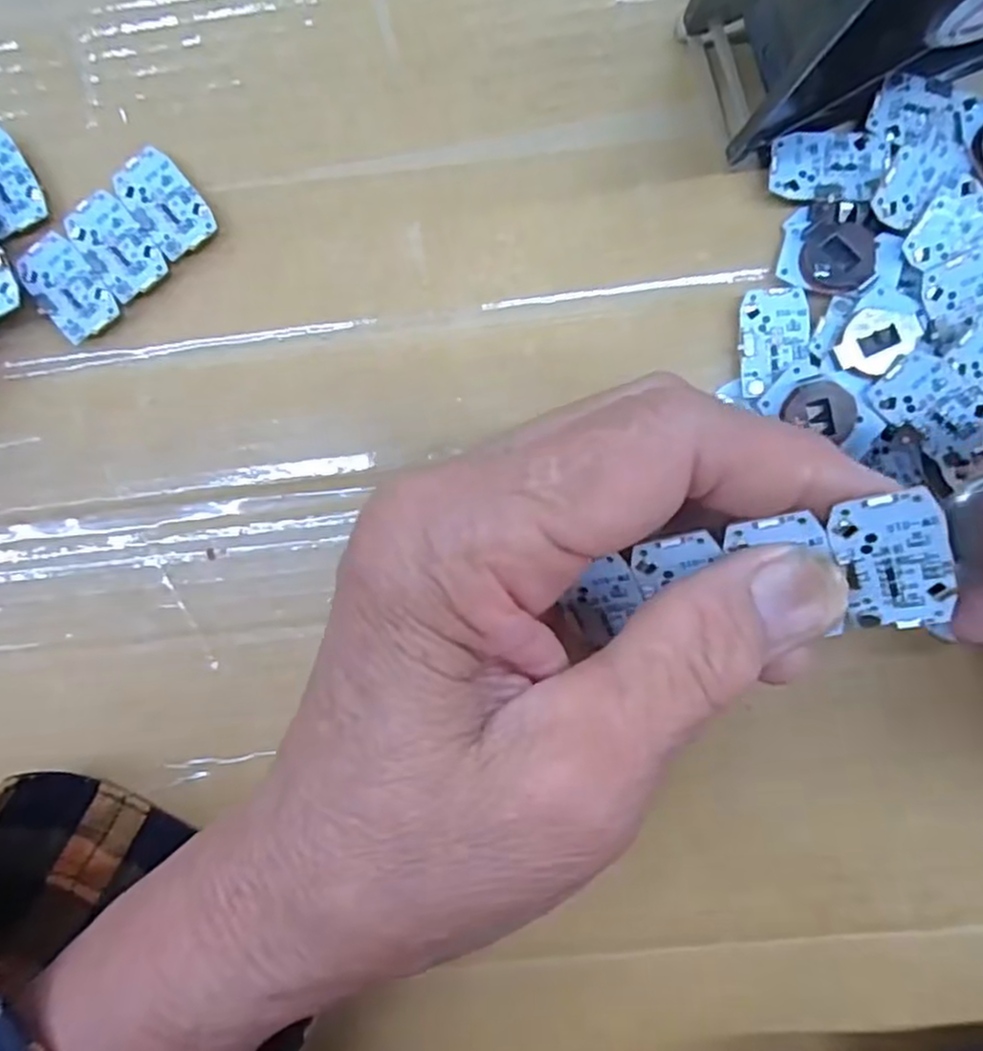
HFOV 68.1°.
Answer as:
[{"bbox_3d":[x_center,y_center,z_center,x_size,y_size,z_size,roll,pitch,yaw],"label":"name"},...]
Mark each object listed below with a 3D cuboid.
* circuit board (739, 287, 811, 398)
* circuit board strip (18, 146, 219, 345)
[{"bbox_3d":[0.075,-0.049,0.193,0.018,0.004,0.028,-2,92,3],"label":"circuit board"},{"bbox_3d":[-0.104,-0.078,0.204,0.053,0.008,0.029,-39,90,4],"label":"circuit board strip"}]

